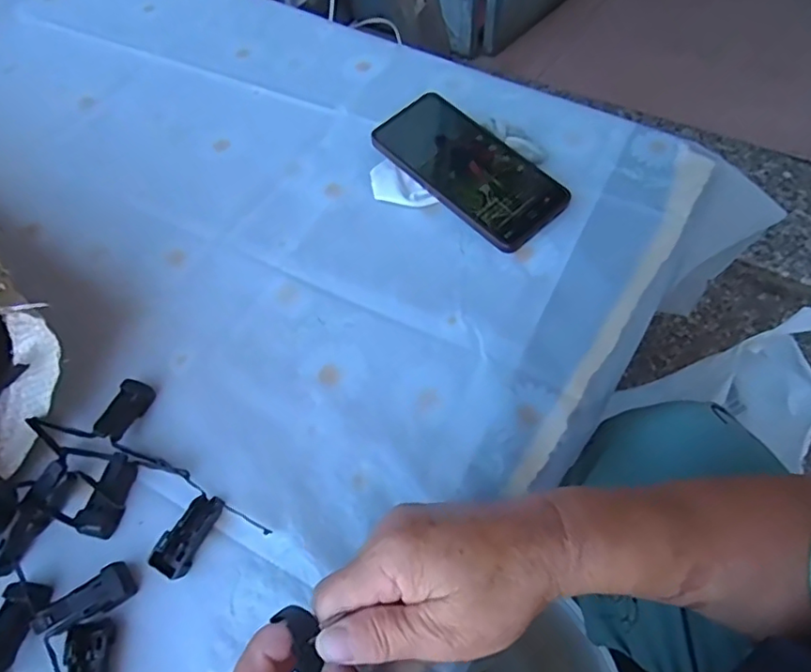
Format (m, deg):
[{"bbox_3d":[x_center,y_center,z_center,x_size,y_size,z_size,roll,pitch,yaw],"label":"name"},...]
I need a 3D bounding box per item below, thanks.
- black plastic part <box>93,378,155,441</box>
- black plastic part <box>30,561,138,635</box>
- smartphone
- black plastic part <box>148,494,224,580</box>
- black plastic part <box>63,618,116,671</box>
[{"bbox_3d":[-0.182,0.049,0.369,0.019,0.015,0.044,11,46,10],"label":"black plastic part"},{"bbox_3d":[-0.174,0.144,0.309,0.048,0.014,0.020,-25,59,-26],"label":"black plastic part"},{"bbox_3d":[0.053,-0.140,0.466,0.077,0.008,0.161,-41,71,-15],"label":"smartphone"},{"bbox_3d":[-0.124,0.116,0.330,0.021,0.013,0.048,29,64,20],"label":"black plastic part"},{"bbox_3d":[-0.166,0.175,0.296,0.020,0.011,0.048,-11,58,-3],"label":"black plastic part"}]

